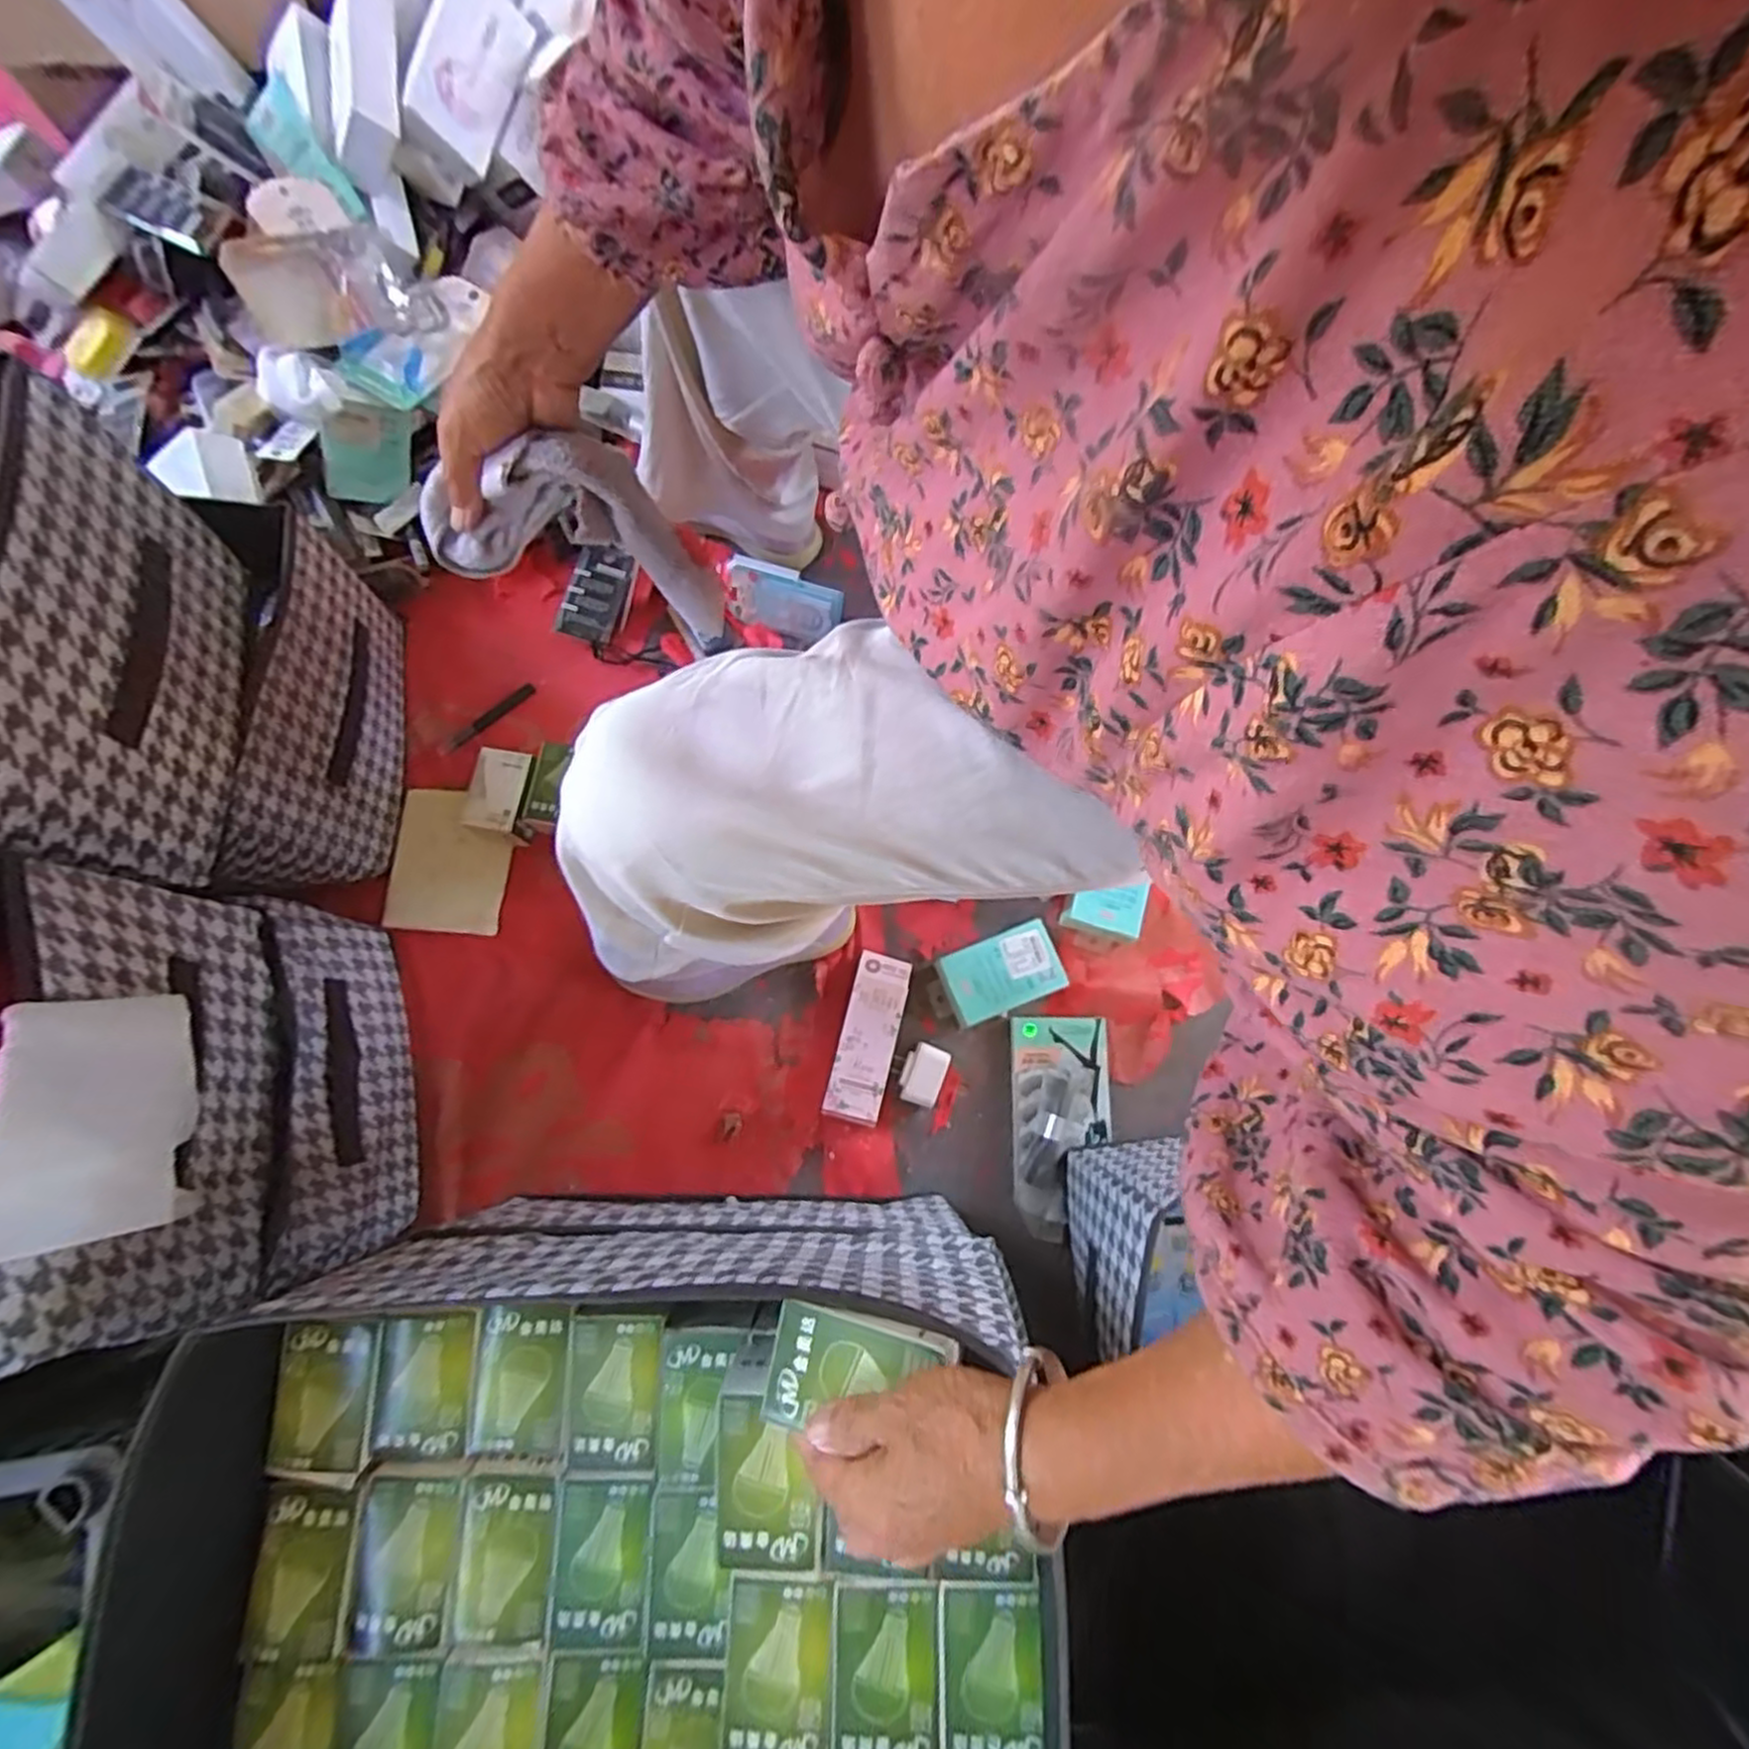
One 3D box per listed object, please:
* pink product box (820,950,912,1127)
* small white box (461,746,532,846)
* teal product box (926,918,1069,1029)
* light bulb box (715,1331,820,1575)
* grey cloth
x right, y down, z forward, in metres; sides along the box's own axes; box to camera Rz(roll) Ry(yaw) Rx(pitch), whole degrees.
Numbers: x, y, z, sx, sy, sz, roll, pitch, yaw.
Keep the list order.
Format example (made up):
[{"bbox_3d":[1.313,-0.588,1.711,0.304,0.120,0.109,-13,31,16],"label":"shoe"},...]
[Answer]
[{"bbox_3d":[-0.006,0.153,0.705,0.053,0.031,0.152,15,78,2],"label":"pink product box"},{"bbox_3d":[-0.357,-0.074,0.722,0.053,0.049,0.087,7,78,0],"label":"small white box"},{"bbox_3d":[0.116,0.096,0.713,0.119,0.024,0.070,-22,80,-6],"label":"teal product box"},{"bbox_3d":[-0.054,0.301,0.392,0.049,0.056,0.086,-1,78,-2],"label":"light bulb box"},{"bbox_3d":[-0.201,-0.222,0.507,0.159,0.156,0.056,-9,79,-3],"label":"grey cloth"}]

